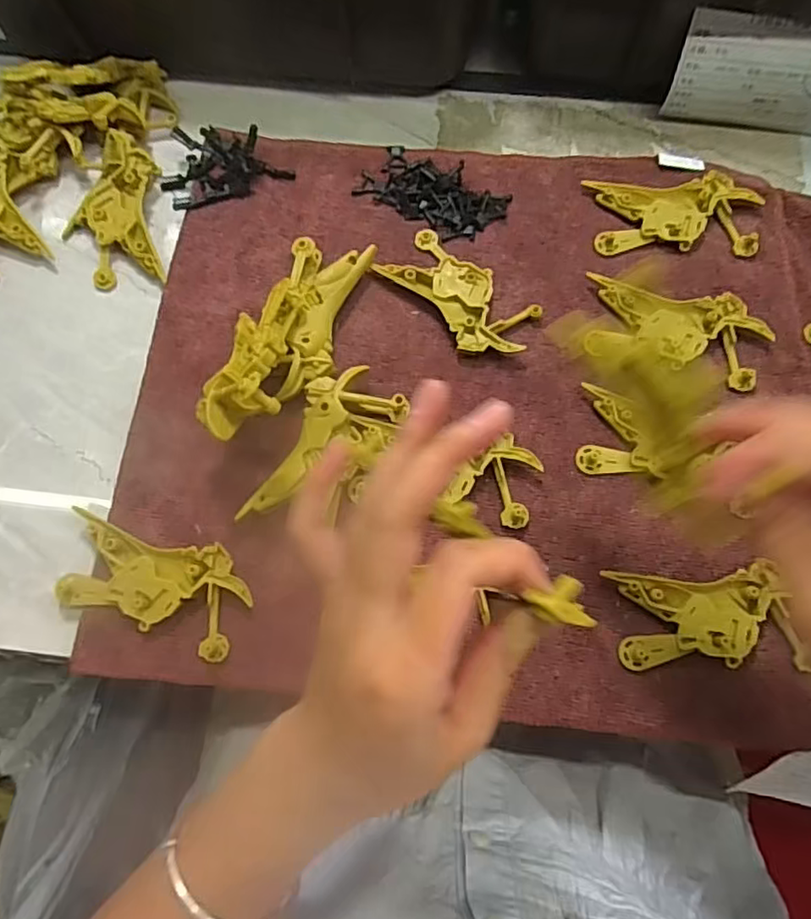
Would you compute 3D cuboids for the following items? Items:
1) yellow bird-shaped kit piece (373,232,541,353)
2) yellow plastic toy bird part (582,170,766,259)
[{"bbox_3d":[0.033,-0.097,0.362,0.094,0.010,0.046,42,79,12],"label":"yellow bird-shaped kit piece"},{"bbox_3d":[0.166,-0.152,0.379,0.099,0.011,0.051,2,73,2],"label":"yellow plastic toy bird part"}]

